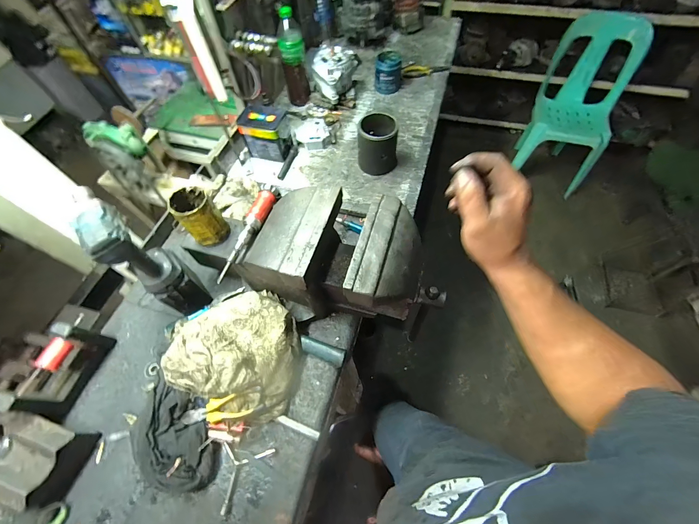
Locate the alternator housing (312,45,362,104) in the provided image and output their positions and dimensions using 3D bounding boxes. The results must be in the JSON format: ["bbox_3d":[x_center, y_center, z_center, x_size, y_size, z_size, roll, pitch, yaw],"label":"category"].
[{"bbox_3d":[-0.055,-0.638,1.008,0.114,0.128,0.143,32,67,19],"label":"alternator housing"}]

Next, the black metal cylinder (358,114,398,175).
[{"bbox_3d":[0.083,-0.345,0.852,0.114,0.141,0.112,7,61,7],"label":"black metal cylinder"}]

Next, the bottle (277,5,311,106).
[{"bbox_3d":[-0.176,-0.633,0.951,0.078,0.272,0.064,-10,61,-3],"label":"bottle"}]

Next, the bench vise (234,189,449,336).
[{"bbox_3d":[-0.027,0.010,0.613,0.377,0.253,0.189,12,62,10],"label":"bench vise"}]

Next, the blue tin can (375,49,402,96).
[{"bbox_3d":[0.141,-0.676,1.058,0.095,0.091,0.099,5,61,6],"label":"blue tin can"}]

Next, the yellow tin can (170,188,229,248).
[{"bbox_3d":[-0.309,-0.091,0.616,0.075,0.114,0.081,-34,64,-15],"label":"yellow tin can"}]

